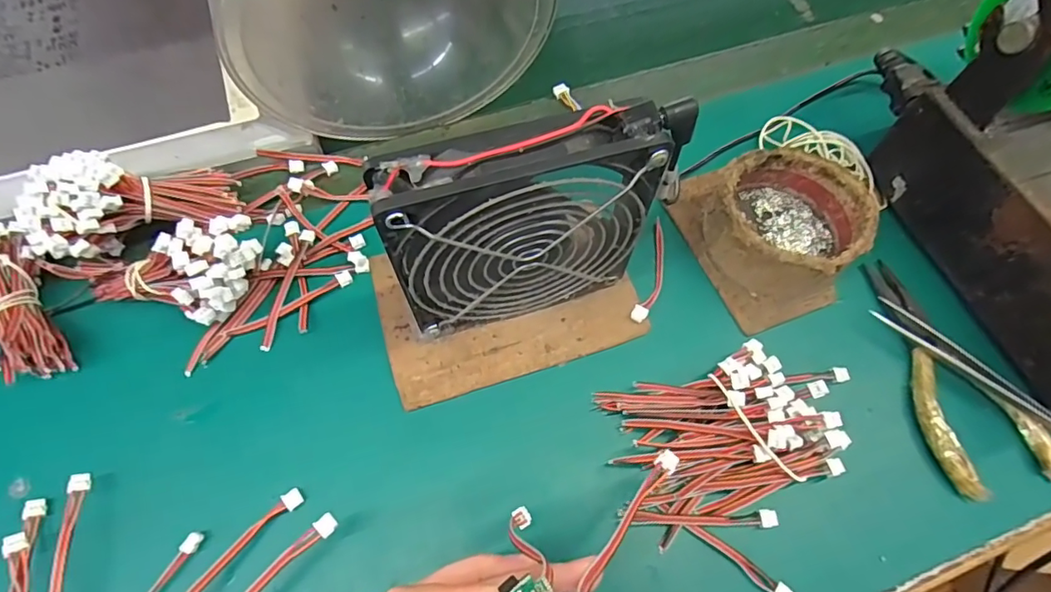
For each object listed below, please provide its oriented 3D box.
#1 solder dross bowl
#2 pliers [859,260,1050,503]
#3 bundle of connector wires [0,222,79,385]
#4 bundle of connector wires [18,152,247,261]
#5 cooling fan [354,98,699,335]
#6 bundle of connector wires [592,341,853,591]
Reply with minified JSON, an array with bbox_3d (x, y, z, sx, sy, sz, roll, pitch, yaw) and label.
[{"bbox_3d":[0.152,-0.044,0.308,0.080,0.041,0.080,0,64,-1],"label":"solder dross bowl"},{"bbox_3d":[0.228,0.038,0.288,0.057,0.013,0.132,-11,65,-6],"label":"pliers"},{"bbox_3d":[-0.281,0.005,0.276,0.045,0.025,0.095,-33,89,-16],"label":"bundle of connector wires"},{"bbox_3d":[-0.224,-0.055,0.301,0.105,0.053,0.049,-16,63,-32],"label":"bundle of connector wires"},{"bbox_3d":[0.003,-0.027,0.250,0.125,0.130,0.026,-16,65,-9],"label":"cooling fan"},{"bbox_3d":[0.111,0.081,0.256,0.122,0.024,0.105,-14,65,-8],"label":"bundle of connector wires"}]

